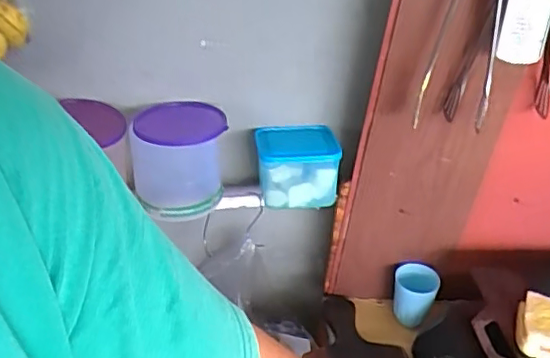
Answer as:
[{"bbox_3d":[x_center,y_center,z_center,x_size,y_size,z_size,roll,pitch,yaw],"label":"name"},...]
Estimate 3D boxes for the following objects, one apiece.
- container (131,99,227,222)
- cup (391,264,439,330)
[{"bbox_3d":[-0.152,-0.035,0.942,0.134,0.135,0.143,-6,34,-15],"label":"container"},{"bbox_3d":[0.244,0.208,1.048,0.075,0.097,0.069,15,34,16],"label":"cup"}]

